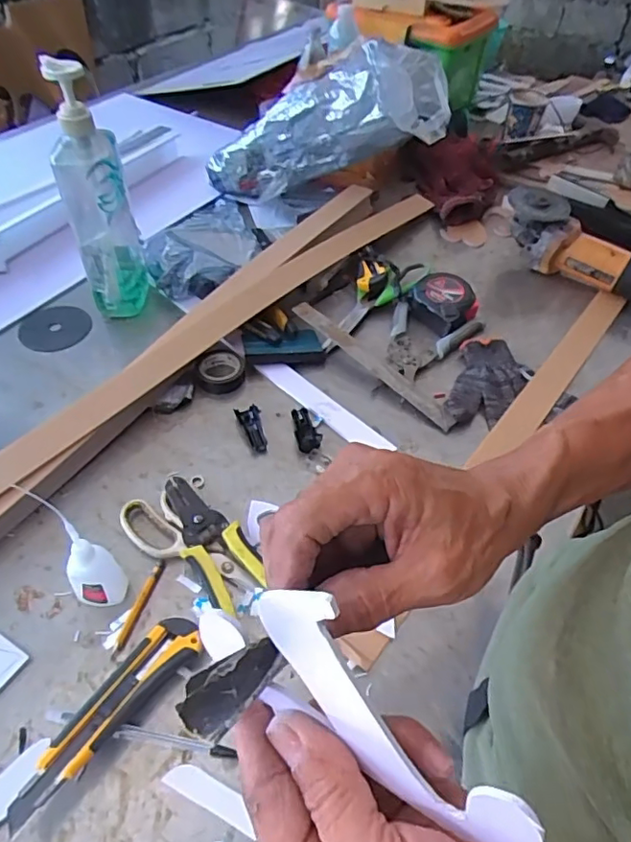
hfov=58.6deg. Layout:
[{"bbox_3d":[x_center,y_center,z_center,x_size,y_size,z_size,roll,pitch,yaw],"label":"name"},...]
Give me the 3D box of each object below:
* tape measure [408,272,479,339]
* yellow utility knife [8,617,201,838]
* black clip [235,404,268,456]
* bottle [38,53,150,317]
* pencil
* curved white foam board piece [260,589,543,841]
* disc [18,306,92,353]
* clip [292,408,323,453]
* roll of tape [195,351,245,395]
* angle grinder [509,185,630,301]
[{"bbox_3d":[0.178,-0.160,0.755,0.076,0.037,0.088,-22,53,-19],"label":"tape measure"},{"bbox_3d":[-0.155,0.217,0.424,0.038,0.028,0.163,32,55,24],"label":"yellow utility knife"},{"bbox_3d":[-0.069,0.010,0.624,0.025,0.009,0.064,-14,51,-13],"label":"black clip"},{"bbox_3d":[-0.254,-0.252,0.659,0.070,0.286,0.089,-14,51,-13],"label":"bottle"},{"bbox_3d":[-0.154,0.161,0.490,0.009,0.007,0.091,13,50,10],"label":"pencil"},{"bbox_3d":[0.023,0.105,0.196,0.116,0.042,0.004,46,34,5],"label":"curved white foam board piece"},{"bbox_3d":[-0.340,-0.121,0.734,0.088,0.006,0.088,-13,50,-12],"label":"disc"},{"bbox_3d":[-0.011,0.008,0.622,0.026,0.011,0.062,-11,50,-11],"label":"clip"},{"bbox_3d":[-0.114,-0.060,0.675,0.058,0.020,0.054,1,49,-1],"label":"roll of tape"},{"bbox_3d":[0.399,-0.241,0.791,0.085,0.086,0.273,-36,59,-28],"label":"angle grinder"}]

